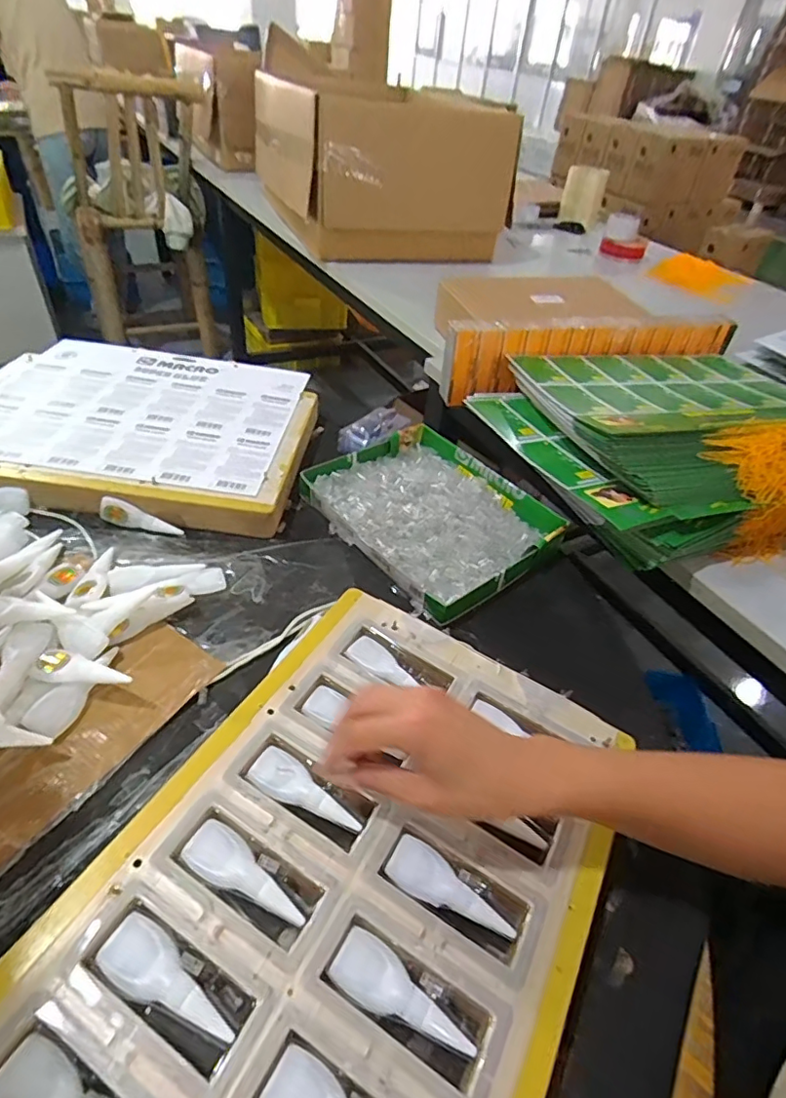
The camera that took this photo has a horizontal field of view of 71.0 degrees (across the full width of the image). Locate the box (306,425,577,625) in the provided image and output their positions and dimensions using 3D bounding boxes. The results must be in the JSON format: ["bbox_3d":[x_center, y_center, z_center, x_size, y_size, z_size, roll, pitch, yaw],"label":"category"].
[{"bbox_3d":[0.045,-0.049,0.655,0.210,0.035,0.257,-27,52,-32],"label":"box"}]

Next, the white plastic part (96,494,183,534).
[{"bbox_3d":[-0.269,-0.031,0.590,0.085,0.024,0.013,21,41,-10],"label":"white plastic part"}]

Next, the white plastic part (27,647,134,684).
[{"bbox_3d":[-0.247,0.095,0.432,0.089,0.014,0.029,6,40,19],"label":"white plastic part"}]

